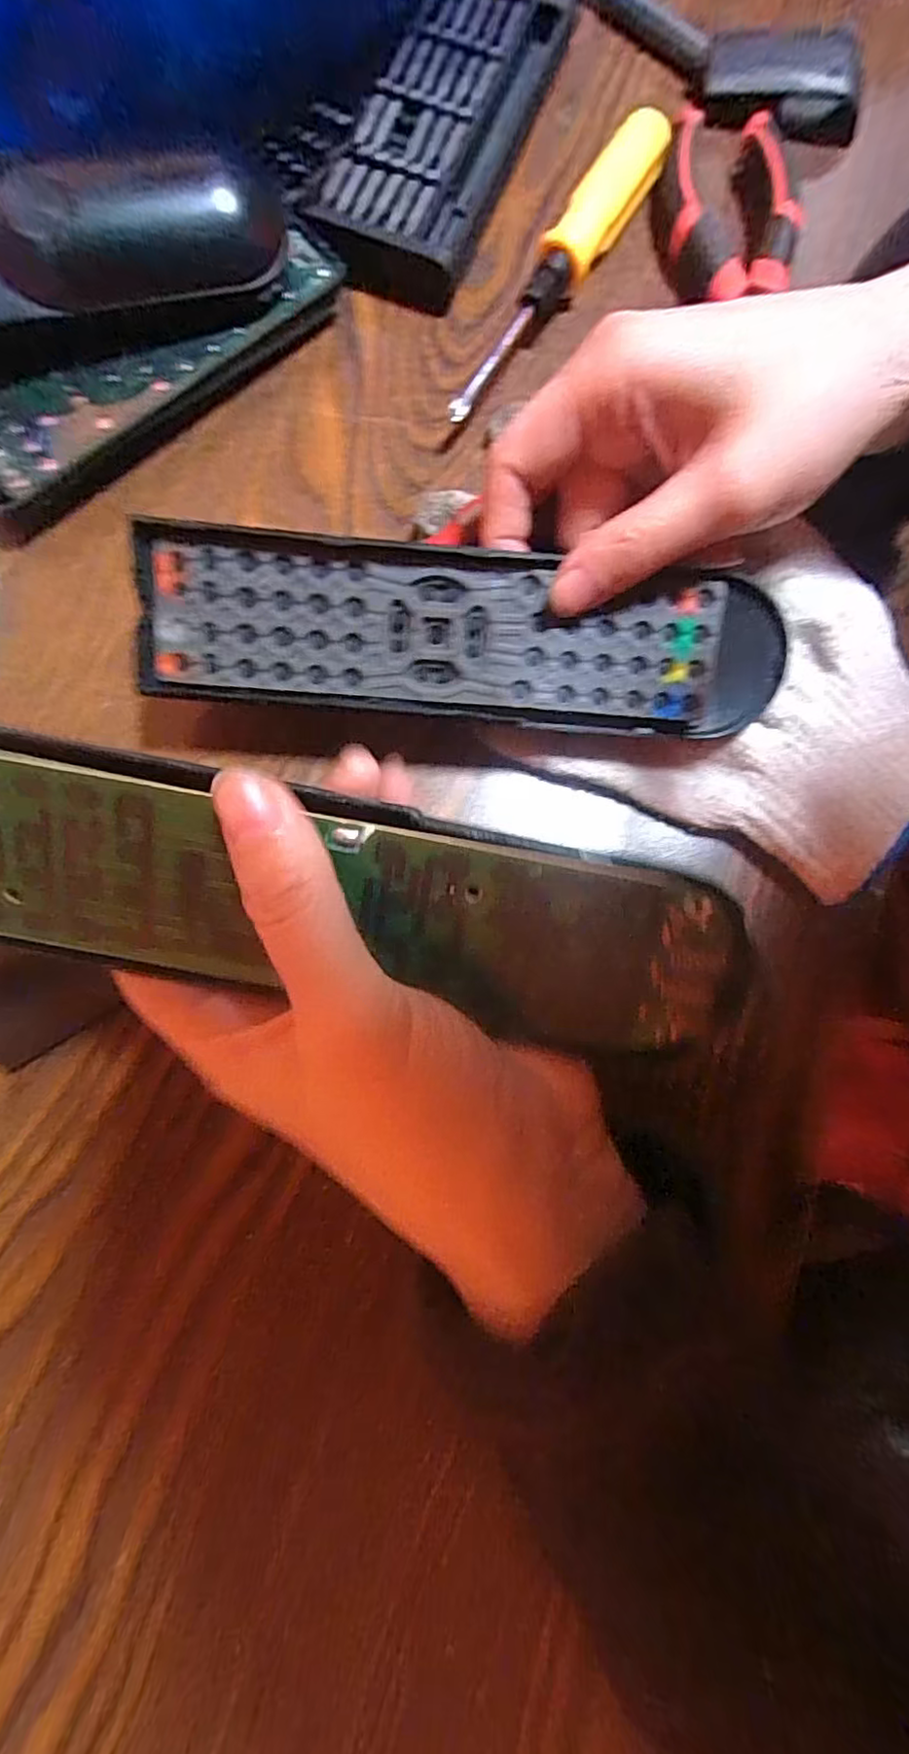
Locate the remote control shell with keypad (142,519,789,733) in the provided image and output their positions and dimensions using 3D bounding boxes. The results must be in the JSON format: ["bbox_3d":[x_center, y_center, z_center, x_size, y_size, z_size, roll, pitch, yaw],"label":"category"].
[{"bbox_3d":[0.004,-0.074,0.197,0.191,0.015,0.048,5,103,-2],"label":"remote control shell with keypad"}]

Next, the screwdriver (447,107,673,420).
[{"bbox_3d":[0.039,-0.233,0.244,0.020,0.022,0.154,32,81,4],"label":"screwdriver"}]

